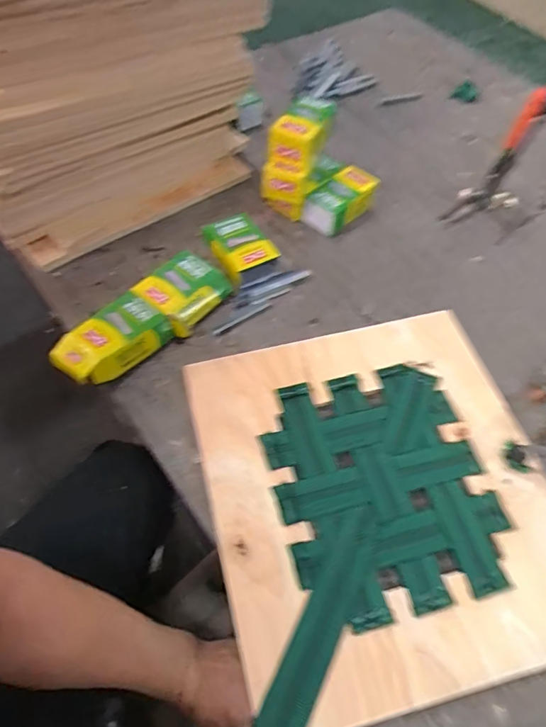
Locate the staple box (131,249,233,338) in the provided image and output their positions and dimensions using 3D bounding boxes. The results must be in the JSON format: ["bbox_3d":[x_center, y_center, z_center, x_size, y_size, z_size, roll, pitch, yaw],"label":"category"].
[{"bbox_3d":[-0.126,-0.110,0.682,0.095,0.035,0.120,37,62,18],"label":"staple box"}]

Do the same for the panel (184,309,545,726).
[{"bbox_3d":[0.131,0.142,0.549,0.403,0.017,0.422,-10,59,-10],"label":"panel"}]

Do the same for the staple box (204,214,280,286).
[{"bbox_3d":[-0.052,-0.186,0.733,0.088,0.034,0.117,-27,63,-20],"label":"staple box"}]

